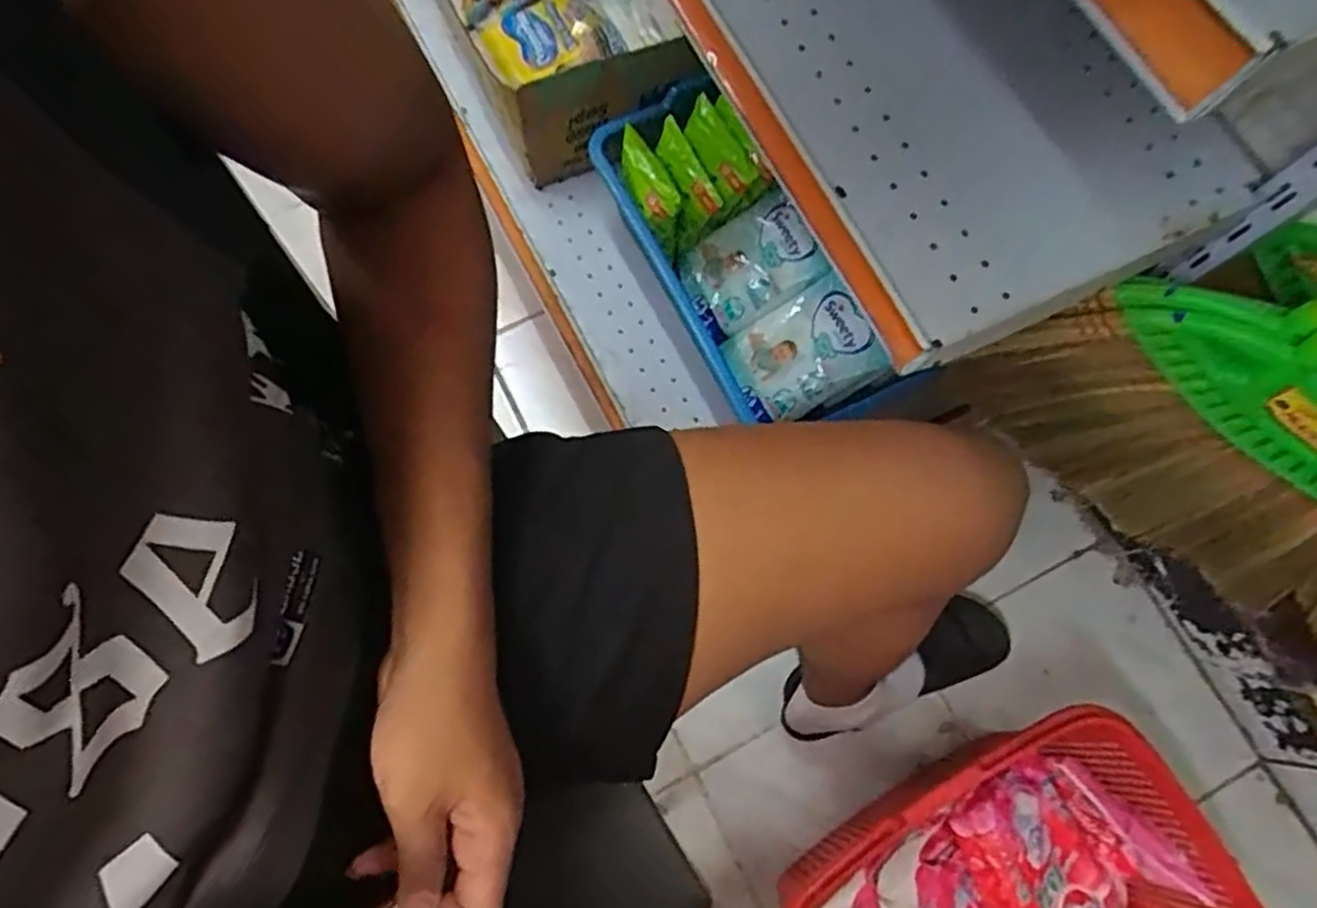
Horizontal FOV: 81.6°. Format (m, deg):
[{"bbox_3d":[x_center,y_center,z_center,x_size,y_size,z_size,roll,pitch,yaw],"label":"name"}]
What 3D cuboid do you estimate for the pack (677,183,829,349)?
[{"bbox_3d":[0.092,-0.192,0.777,0.137,0.021,0.101,-33,79,26],"label":"pack"}]

